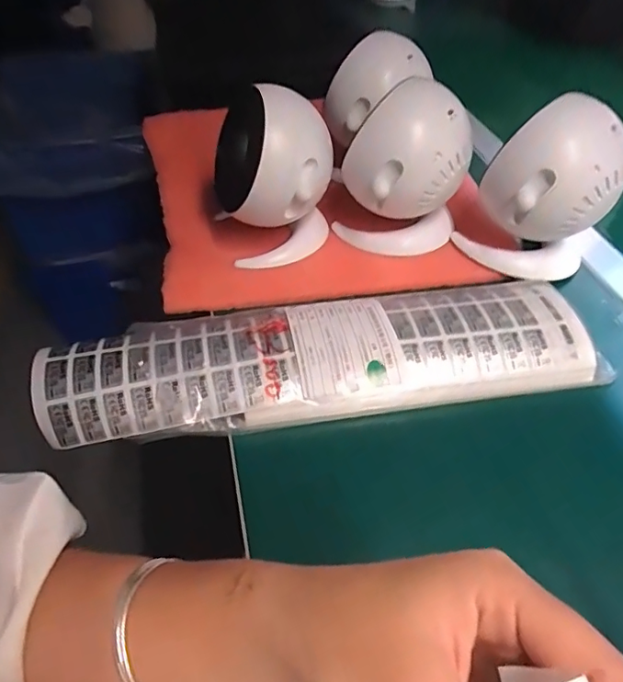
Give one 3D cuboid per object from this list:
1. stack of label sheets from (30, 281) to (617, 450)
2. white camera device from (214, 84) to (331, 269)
[{"bbox_3d":[0.006,0.009,0.391,0.395,0.032,0.093,-7,45,-5],"label":"stack of label sheets"},{"bbox_3d":[-0.037,-0.148,0.474,0.110,0.141,0.093,-4,45,-2],"label":"white camera device"}]

